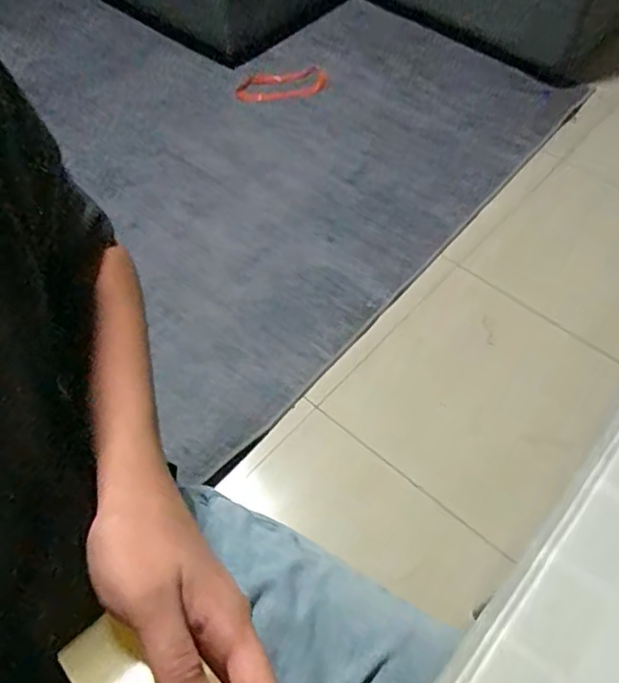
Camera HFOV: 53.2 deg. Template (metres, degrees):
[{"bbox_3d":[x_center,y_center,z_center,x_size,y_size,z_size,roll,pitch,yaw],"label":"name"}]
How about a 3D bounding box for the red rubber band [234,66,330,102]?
[{"bbox_3d":[-0.077,-0.737,1.777,0.268,0.022,0.144,-12,59,-11],"label":"red rubber band"}]

